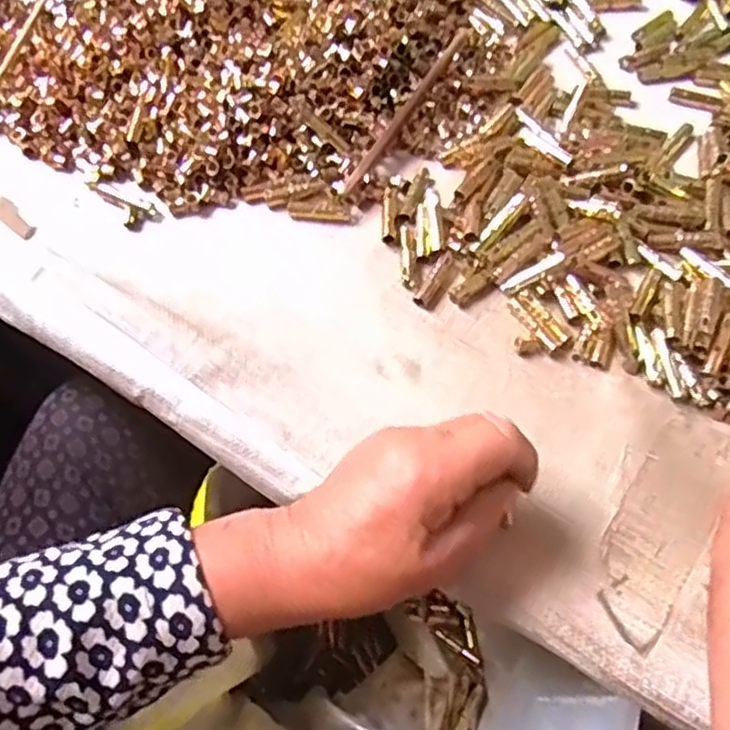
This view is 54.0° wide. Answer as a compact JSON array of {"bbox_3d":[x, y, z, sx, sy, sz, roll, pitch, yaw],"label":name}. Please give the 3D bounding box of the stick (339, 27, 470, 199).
[{"bbox_3d":[0.031,-0.173,0.476,0.011,0.010,0.165,29,68,14],"label":"stick"}]

